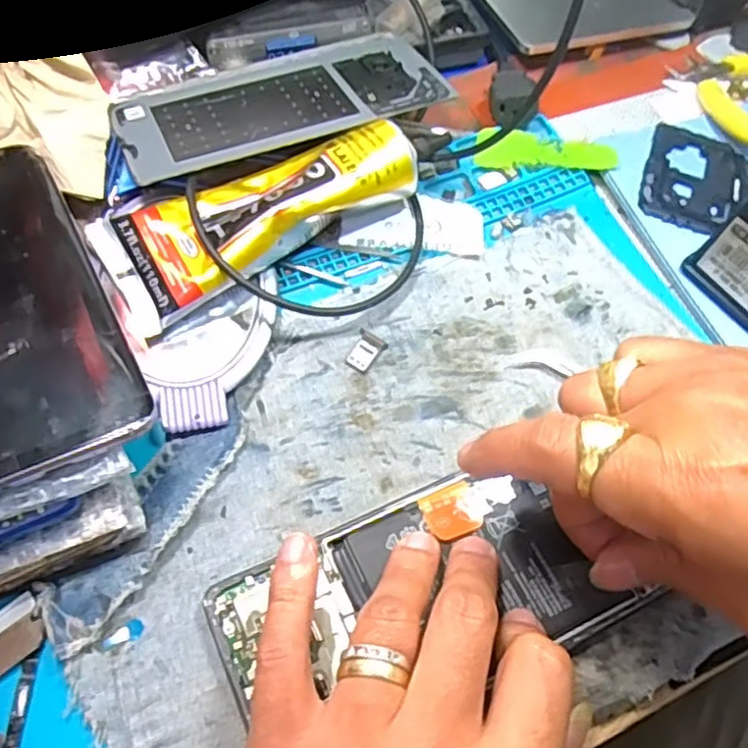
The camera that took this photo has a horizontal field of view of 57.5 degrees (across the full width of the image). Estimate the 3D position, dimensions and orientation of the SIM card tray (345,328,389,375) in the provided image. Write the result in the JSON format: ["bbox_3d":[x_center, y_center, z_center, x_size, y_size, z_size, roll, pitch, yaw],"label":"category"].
[{"bbox_3d":[-0.004,-0.010,0.298,0.014,0.004,0.019,27,62,12],"label":"SIM card tray"}]

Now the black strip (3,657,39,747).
[{"bbox_3d":[-0.118,0.121,0.221,0.005,0.004,0.054,1,60,-2],"label":"black strip"}]

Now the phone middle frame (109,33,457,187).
[{"bbox_3d":[-0.045,-0.134,0.335,0.156,0.004,0.070,-20,55,-13],"label":"phone middle frame"}]

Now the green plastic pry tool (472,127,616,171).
[{"bbox_3d":[0.089,-0.116,0.353,0.071,0.007,0.023,2,60,-2],"label":"green plastic pry tool"}]

